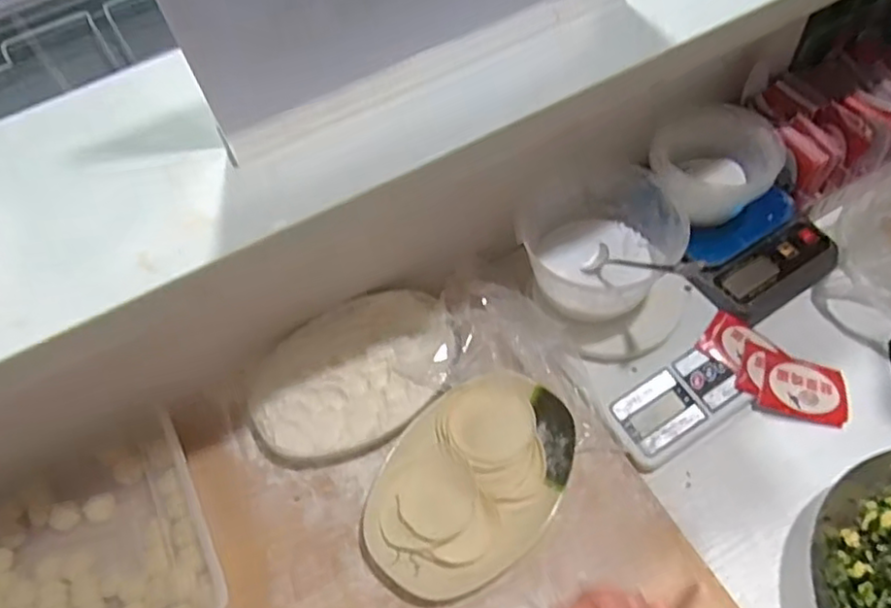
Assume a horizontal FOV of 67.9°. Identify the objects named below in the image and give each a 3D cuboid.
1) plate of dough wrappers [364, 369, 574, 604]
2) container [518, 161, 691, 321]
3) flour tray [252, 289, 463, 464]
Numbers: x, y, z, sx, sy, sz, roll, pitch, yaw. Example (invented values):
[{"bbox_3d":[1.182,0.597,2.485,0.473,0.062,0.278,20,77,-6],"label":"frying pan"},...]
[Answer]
[{"bbox_3d":[0.021,0.147,0.554,0.133,0.030,0.195,30,65,22],"label":"plate of dough wrappers"},{"bbox_3d":[0.143,-0.053,0.627,0.140,0.094,0.142,-3,57,5],"label":"container"},{"bbox_3d":[-0.084,0.064,0.605,0.199,0.043,0.131,-27,59,-11],"label":"flour tray"}]

